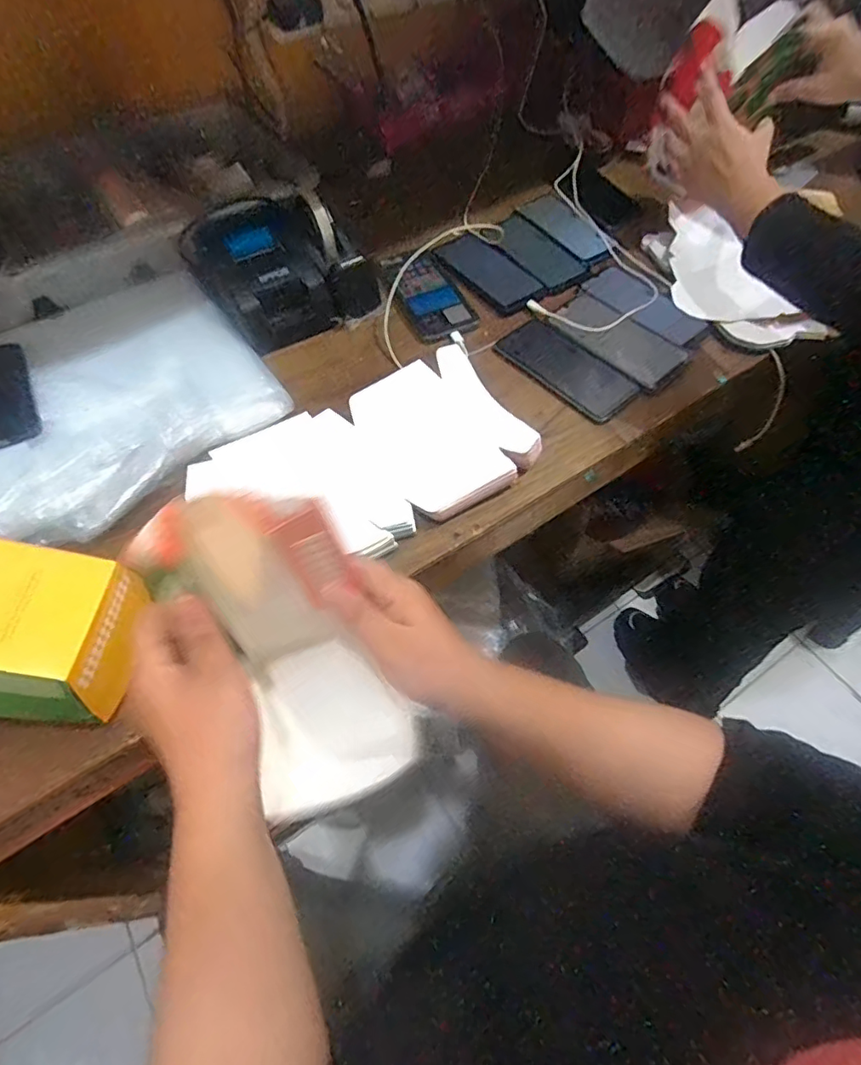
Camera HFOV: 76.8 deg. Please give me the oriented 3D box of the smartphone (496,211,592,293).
[{"bbox_3d":[0.152,-0.384,0.739,0.079,0.012,0.158,-25,61,-15],"label":"smartphone"}]

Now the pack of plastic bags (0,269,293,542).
[{"bbox_3d":[-0.340,-0.148,0.583,0.313,0.033,0.278,-39,66,-21],"label":"pack of plastic bags"}]

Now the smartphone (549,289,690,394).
[{"bbox_3d":[0.231,-0.239,0.672,0.080,0.015,0.168,-34,64,-19],"label":"smartphone"}]

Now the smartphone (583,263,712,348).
[{"bbox_3d":[0.277,-0.294,0.694,0.075,0.006,0.170,-31,63,-18],"label":"smartphone"}]

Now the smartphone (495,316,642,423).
[{"bbox_3d":[0.163,-0.197,0.645,0.082,0.013,0.163,-38,66,-21],"label":"smartphone"}]

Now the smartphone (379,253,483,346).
[{"bbox_3d":[-0.004,-0.309,0.700,0.084,0.011,0.159,-24,67,-10],"label":"smartphone"}]

